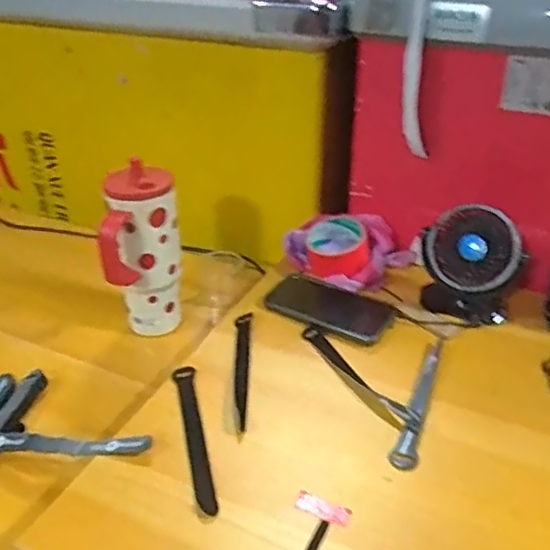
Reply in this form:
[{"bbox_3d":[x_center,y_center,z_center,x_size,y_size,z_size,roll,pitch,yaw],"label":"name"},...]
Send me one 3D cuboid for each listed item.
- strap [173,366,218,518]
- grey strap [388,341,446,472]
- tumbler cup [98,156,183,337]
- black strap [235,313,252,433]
[{"bbox_3d":[-0.081,0.155,0.580,0.021,0.006,0.194,-7,33,-11],"label":"strap"},{"bbox_3d":[0.157,0.129,0.620,0.023,0.016,0.192,13,34,21],"label":"grey strap"},{"bbox_3d":[-0.160,-0.018,0.728,0.082,0.214,0.103,-3,32,-4],"label":"tumbler cup"},{"bbox_3d":[-0.037,0.104,0.667,0.018,0.004,0.192,-1,32,-1],"label":"black strap"}]

